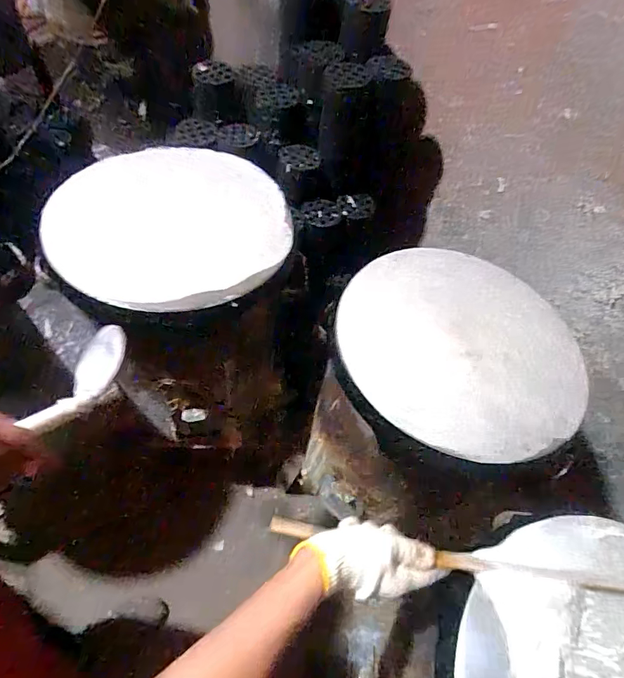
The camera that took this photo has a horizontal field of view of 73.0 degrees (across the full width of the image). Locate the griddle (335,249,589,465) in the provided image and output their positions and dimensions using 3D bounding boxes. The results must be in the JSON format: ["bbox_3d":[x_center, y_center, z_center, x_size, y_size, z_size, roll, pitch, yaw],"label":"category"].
[{"bbox_3d":[0.215,-0.001,0.624,0.342,0.032,0.350,2,57,-3],"label":"griddle"}]

